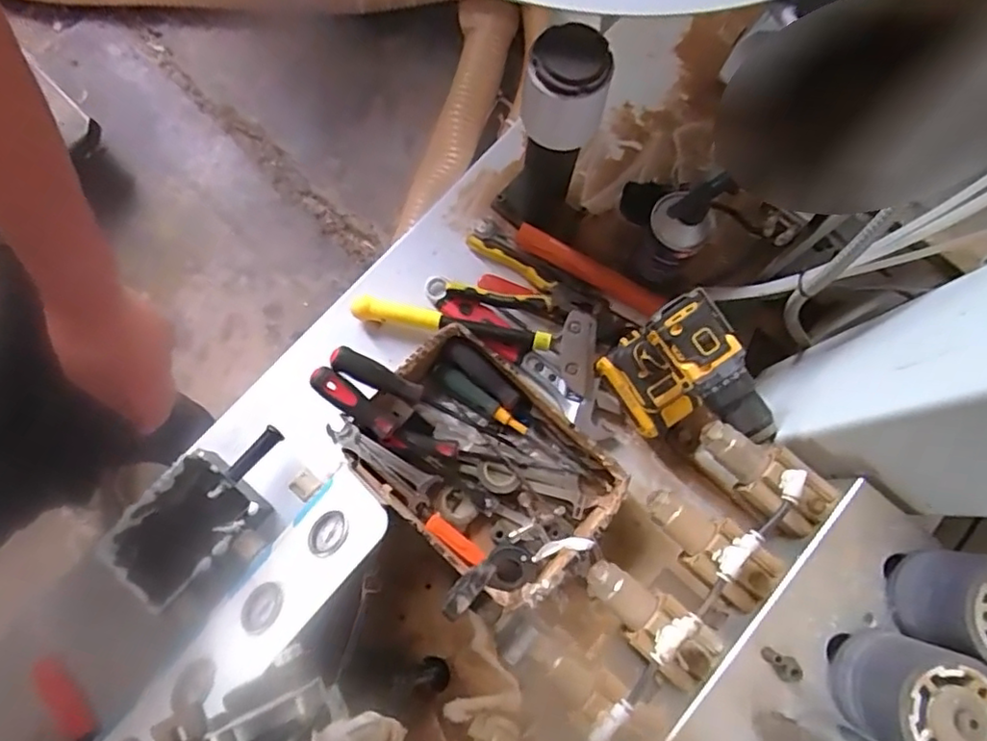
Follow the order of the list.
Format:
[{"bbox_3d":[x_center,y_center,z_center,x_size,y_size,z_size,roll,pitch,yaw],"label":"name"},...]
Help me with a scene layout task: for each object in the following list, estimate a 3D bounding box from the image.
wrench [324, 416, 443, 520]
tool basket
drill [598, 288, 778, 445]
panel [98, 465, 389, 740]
[{"bbox_3d":[-0.125,0.107,0.705,0.151,0.021,0.043,43,79,-22],"label":"wrench"},{"bbox_3d":[-0.023,0.096,0.709,0.318,0.082,0.206,40,80,7],"label":"tool basket"},{"bbox_3d":[0.192,0.010,0.646,0.074,0.232,0.145,-28,80,-7],"label":"drill"},{"bbox_3d":[-0.243,0.255,0.569,0.091,0.025,0.364,33,76,35],"label":"panel"}]

